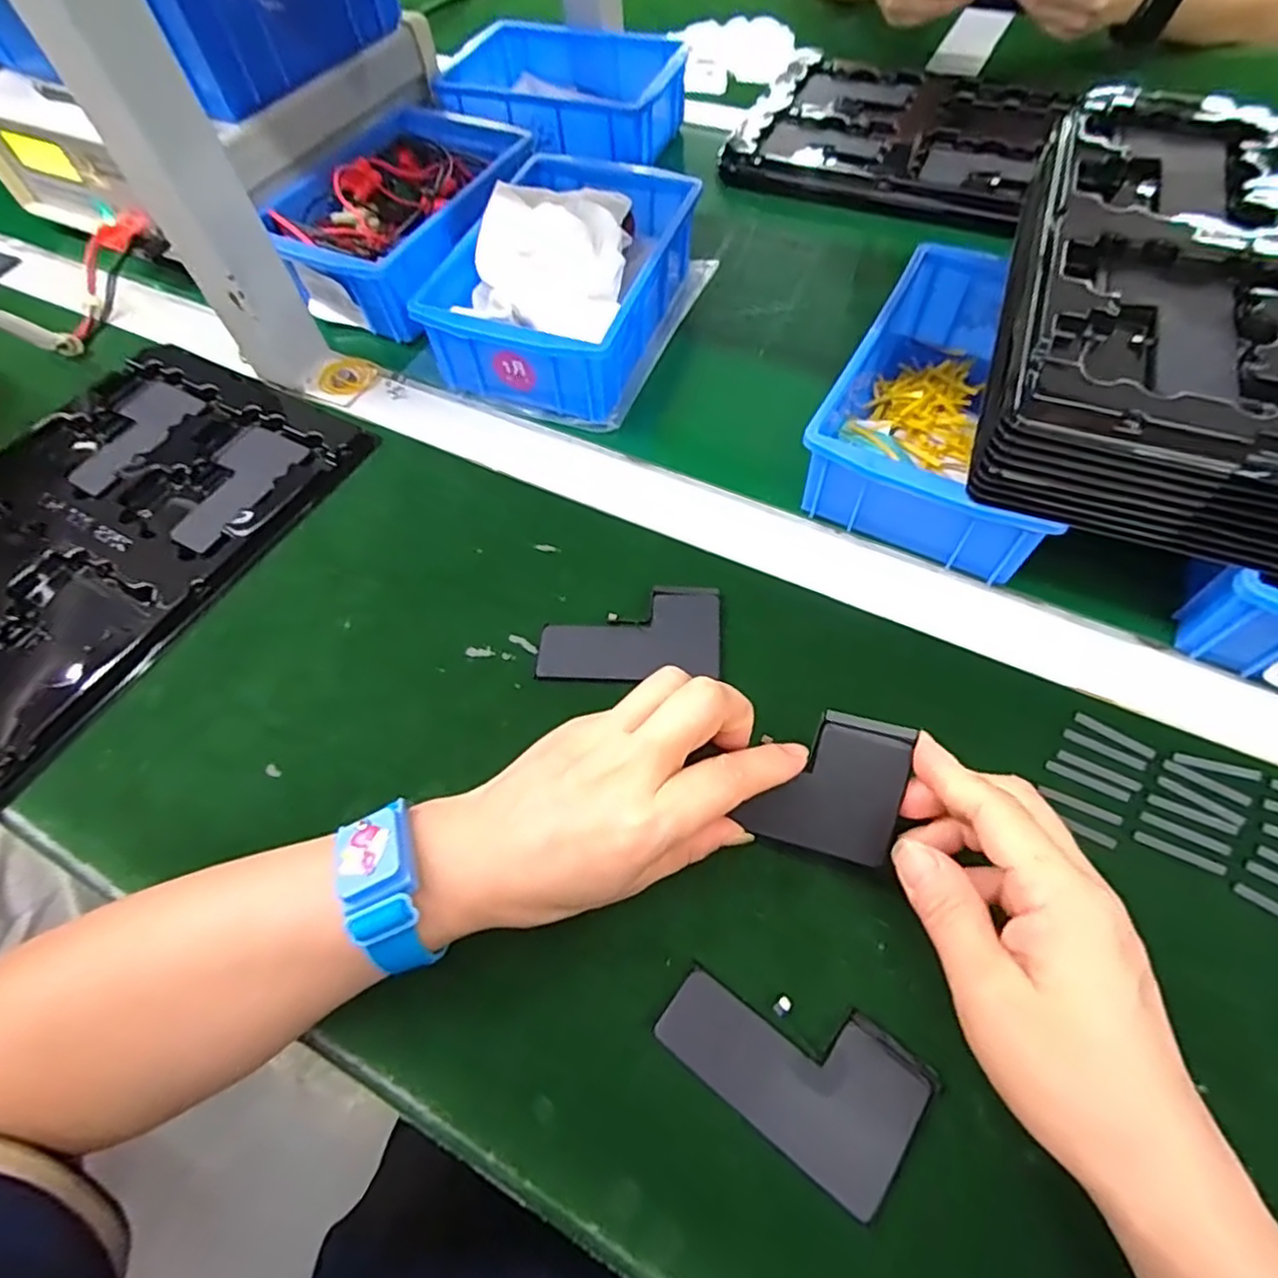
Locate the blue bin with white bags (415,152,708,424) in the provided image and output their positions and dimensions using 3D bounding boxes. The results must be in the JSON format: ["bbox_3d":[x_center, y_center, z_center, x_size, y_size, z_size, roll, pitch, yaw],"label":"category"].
[{"bbox_3d":[-0.044,-0.256,0.456,0.127,0.077,0.207,17,63,13],"label":"blue bin with white bags"}]

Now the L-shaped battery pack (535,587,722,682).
[{"bbox_3d":[-0.004,-0.003,0.363,0.095,0.004,0.055,0,60,4],"label":"L-shaped battery pack"}]

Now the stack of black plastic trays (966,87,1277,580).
[{"bbox_3d":[0.307,-0.166,0.333,0.214,0.058,0.288,18,63,13],"label":"stack of black plastic trays"}]

